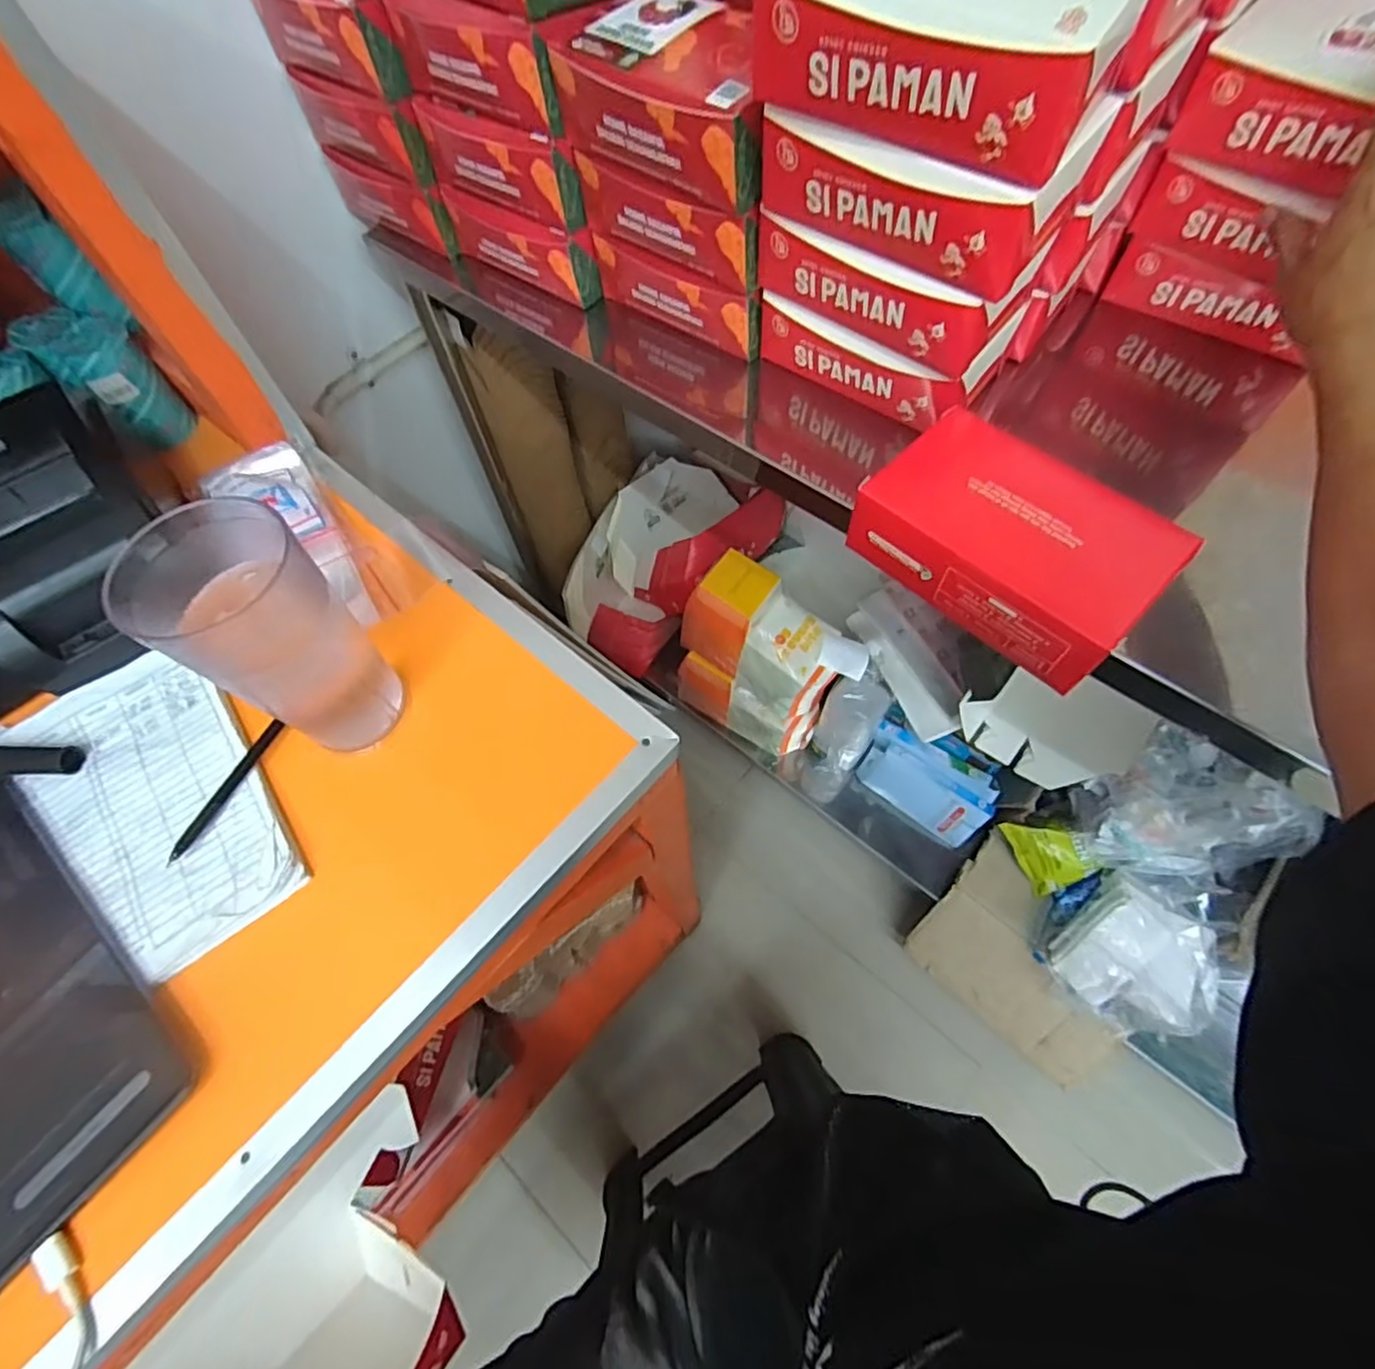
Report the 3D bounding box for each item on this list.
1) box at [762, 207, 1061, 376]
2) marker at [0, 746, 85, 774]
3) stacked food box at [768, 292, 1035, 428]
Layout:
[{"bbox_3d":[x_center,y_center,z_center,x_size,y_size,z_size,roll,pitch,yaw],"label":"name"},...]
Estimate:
[{"bbox_3d":[0.153,-0.311,0.466,0.179,0.068,0.120,35,69,19],"label":"box"},{"bbox_3d":[-0.425,0.047,0.405,0.091,0.015,0.020,1,62,4],"label":"marker"},{"bbox_3d":[0.163,-0.288,0.526,0.182,0.066,0.120,35,69,19],"label":"stacked food box"}]

